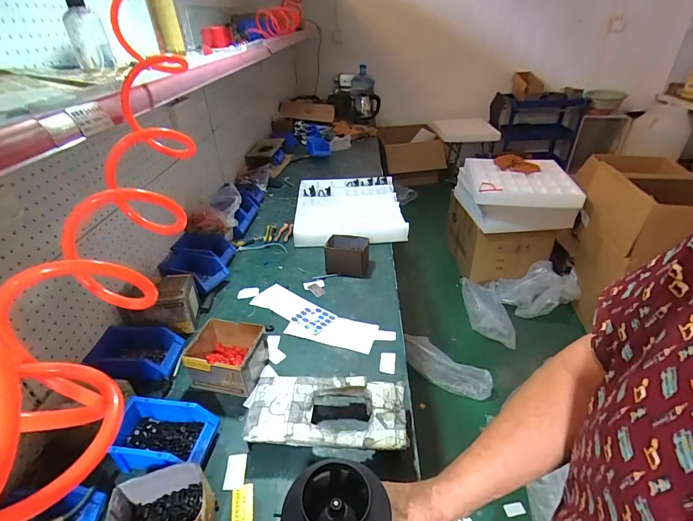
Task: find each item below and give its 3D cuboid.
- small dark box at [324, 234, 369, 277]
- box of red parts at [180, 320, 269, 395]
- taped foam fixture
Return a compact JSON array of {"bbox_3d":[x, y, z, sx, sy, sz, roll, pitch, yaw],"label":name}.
[{"bbox_3d":[0.003,-0.016,1.261,0.145,0.105,0.104,1,33,4],"label":"small dark box"},{"bbox_3d":[-0.281,0.219,0.880,0.152,0.090,0.148,5,34,11],"label":"box of red parts"},{"bbox_3d":[-0.036,0.318,0.761,0.312,0.064,0.154,0,33,3],"label":"taped foam fixture"}]

